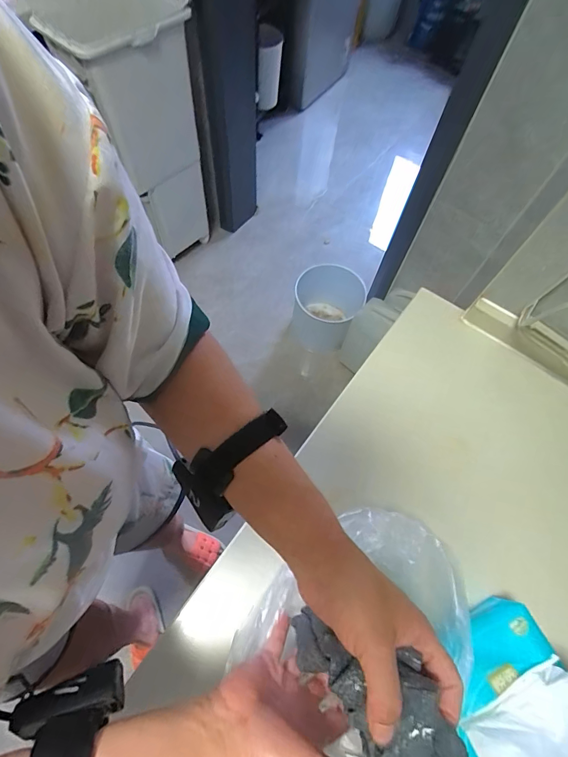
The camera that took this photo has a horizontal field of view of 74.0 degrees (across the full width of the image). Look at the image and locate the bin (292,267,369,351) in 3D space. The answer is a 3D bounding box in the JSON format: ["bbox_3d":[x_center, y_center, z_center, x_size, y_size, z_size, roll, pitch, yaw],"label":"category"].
[{"bbox_3d":[0.154,-0.264,1.475,0.259,0.267,0.223,19,65,6],"label":"bin"}]

